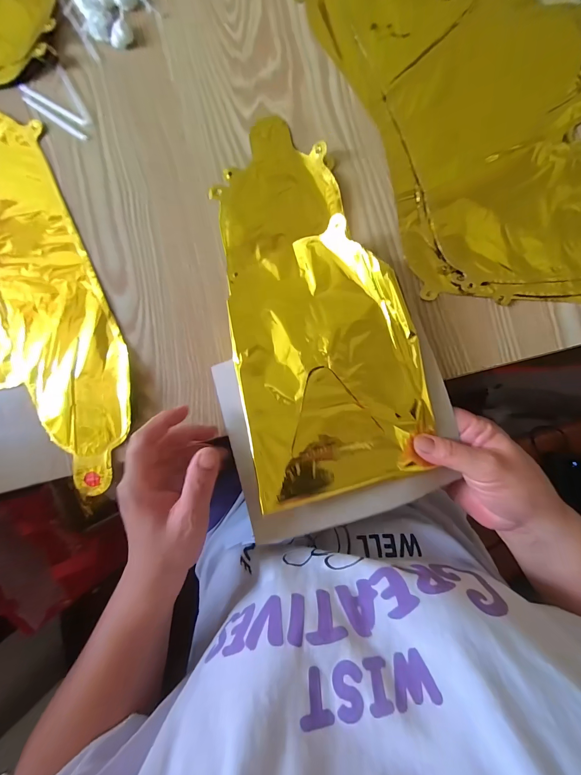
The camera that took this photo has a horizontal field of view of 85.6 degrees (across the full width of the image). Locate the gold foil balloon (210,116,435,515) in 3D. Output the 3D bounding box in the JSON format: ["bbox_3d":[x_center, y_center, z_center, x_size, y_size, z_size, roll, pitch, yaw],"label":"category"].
[{"bbox_3d":[0.017,-0.083,0.281,0.147,0.029,0.335,-12,76,3],"label":"gold foil balloon"}]

